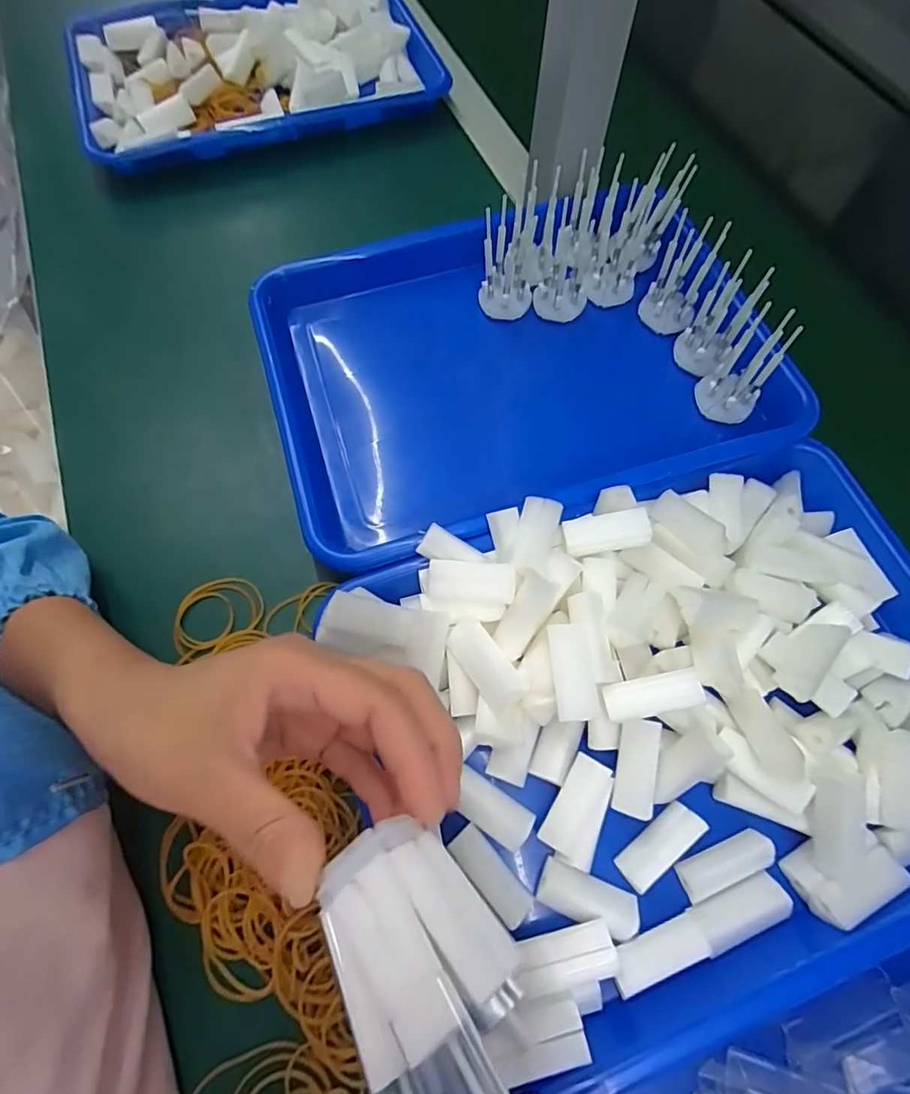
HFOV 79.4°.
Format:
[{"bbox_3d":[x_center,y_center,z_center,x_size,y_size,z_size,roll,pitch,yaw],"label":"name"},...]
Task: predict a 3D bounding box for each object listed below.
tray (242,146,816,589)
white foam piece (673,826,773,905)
[{"bbox_3d":[0.044,-0.127,0.377,0.327,0.070,0.247,-14,67,-7],"label":"tray"},{"bbox_3d":[0.131,0.155,0.264,0.046,0.013,0.019,-19,68,-9],"label":"white foam piece"}]

